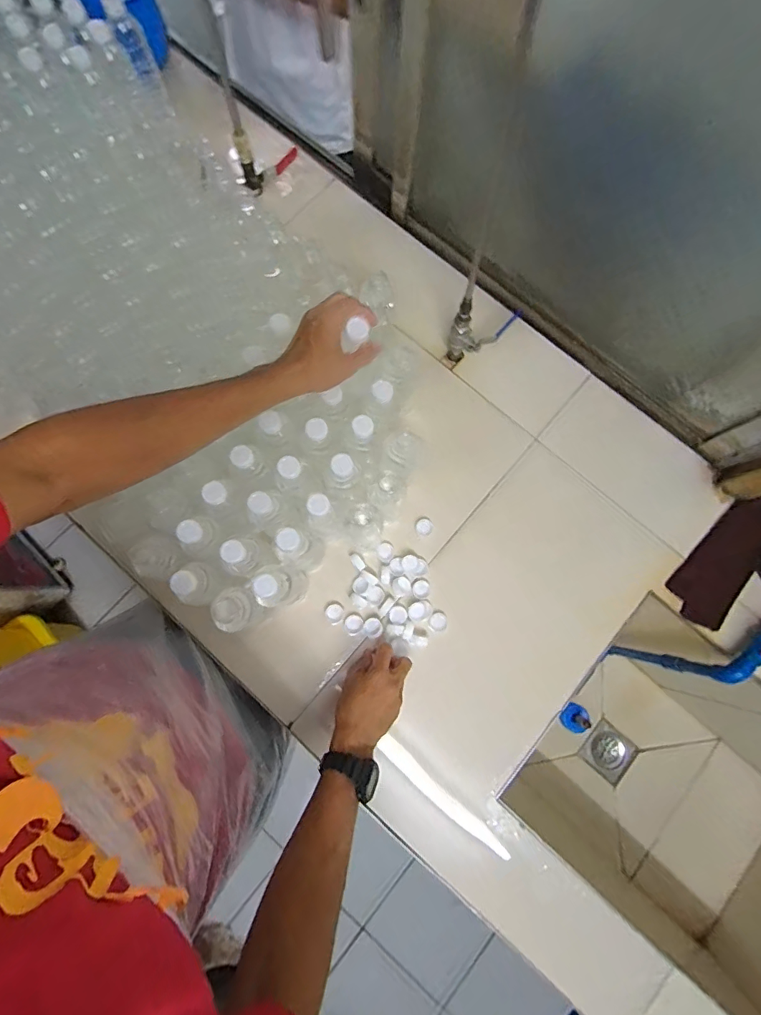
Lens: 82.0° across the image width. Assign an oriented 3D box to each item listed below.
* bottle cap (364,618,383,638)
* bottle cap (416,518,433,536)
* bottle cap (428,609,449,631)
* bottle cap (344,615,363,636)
[{"bbox_3d":[-0.011,0.181,0.659,0.027,0.009,0.028,0,78,-1],"label":"bottle cap"},{"bbox_3d":[0.070,0.031,0.703,0.026,0.012,0.027,0,78,-1],"label":"bottle cap"},{"bbox_3d":[0.090,0.175,0.676,0.028,0.012,0.031,17,78,2],"label":"bottle cap"},{"bbox_3d":[-0.040,0.179,0.668,0.029,0.007,0.028,0,78,-1],"label":"bottle cap"}]

